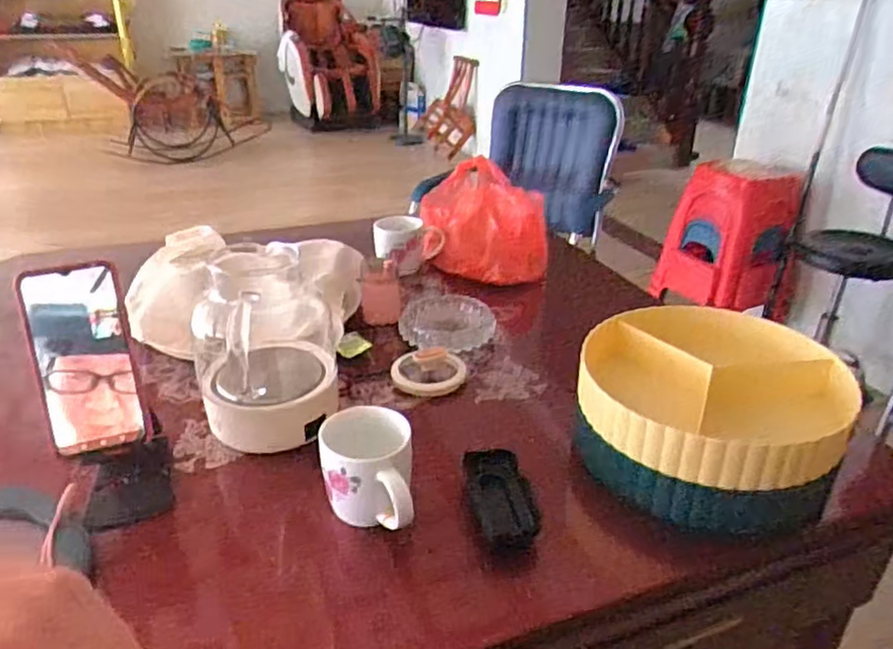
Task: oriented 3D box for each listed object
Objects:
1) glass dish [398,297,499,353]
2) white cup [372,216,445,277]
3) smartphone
[{"bbox_3d":[0.002,-0.006,0.895,0.127,0.025,0.152,0,28,-1],"label":"glass dish"},{"bbox_3d":[-0.062,-0.127,1.078,0.117,0.092,0.078,0,28,-1],"label":"white cup"},{"bbox_3d":[-0.310,0.029,0.553,0.077,0.162,0.014,-12,6,-22],"label":"smartphone"}]

